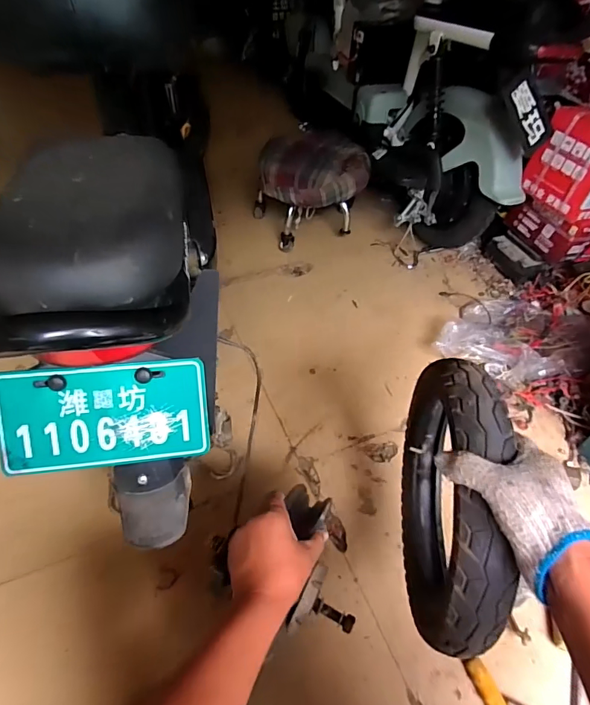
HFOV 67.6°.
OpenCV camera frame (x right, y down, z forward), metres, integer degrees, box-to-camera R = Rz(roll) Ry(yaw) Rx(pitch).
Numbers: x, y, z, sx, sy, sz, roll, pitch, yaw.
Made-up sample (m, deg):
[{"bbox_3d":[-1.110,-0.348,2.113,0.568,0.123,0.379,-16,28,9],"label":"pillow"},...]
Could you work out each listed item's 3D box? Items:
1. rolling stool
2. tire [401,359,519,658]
[{"bbox_3d":[0.045,-0.506,1.364,0.322,0.233,0.311,1,50,-3],"label":"rolling stool"},{"bbox_3d":[0.185,0.182,0.560,0.061,0.319,0.325,7,50,1],"label":"tire"}]

